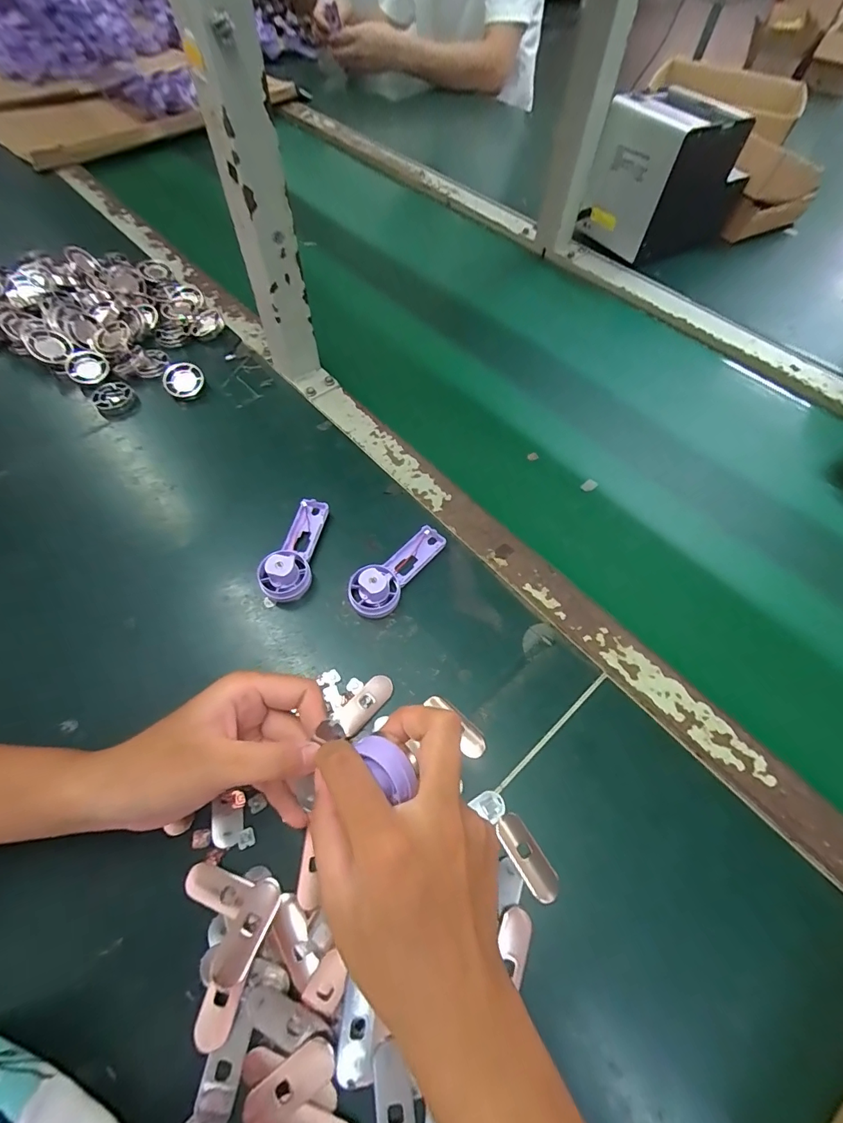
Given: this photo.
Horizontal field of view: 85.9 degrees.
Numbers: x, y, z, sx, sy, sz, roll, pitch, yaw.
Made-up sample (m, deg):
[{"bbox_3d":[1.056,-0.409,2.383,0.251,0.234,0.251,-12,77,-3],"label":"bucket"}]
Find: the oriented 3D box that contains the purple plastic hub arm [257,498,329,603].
[{"bbox_3d":[-0.103,-0.014,0.368,0.037,0.029,0.091,7,60,3],"label":"purple plastic hub arm"}]

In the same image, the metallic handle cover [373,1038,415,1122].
[{"bbox_3d":[-0.014,0.274,0.227,0.018,0.010,0.048,-6,60,-5],"label":"metallic handle cover"}]

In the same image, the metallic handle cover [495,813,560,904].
[{"bbox_3d":[0.066,0.183,0.280,0.019,0.004,0.050,-31,65,-18],"label":"metallic handle cover"}]

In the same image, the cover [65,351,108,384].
[{"bbox_3d":[-0.343,-0.200,0.466,0.037,0.011,0.043,-29,65,-17],"label":"cover"}]

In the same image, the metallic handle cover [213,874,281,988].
[{"bbox_3d":[-0.098,0.209,0.257,0.018,0.004,0.050,19,61,9],"label":"metallic handle cover"}]

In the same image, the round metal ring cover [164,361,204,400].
[{"bbox_3d":[-0.243,-0.185,0.462,0.039,0.008,0.039,0,83,-3],"label":"round metal ring cover"}]

